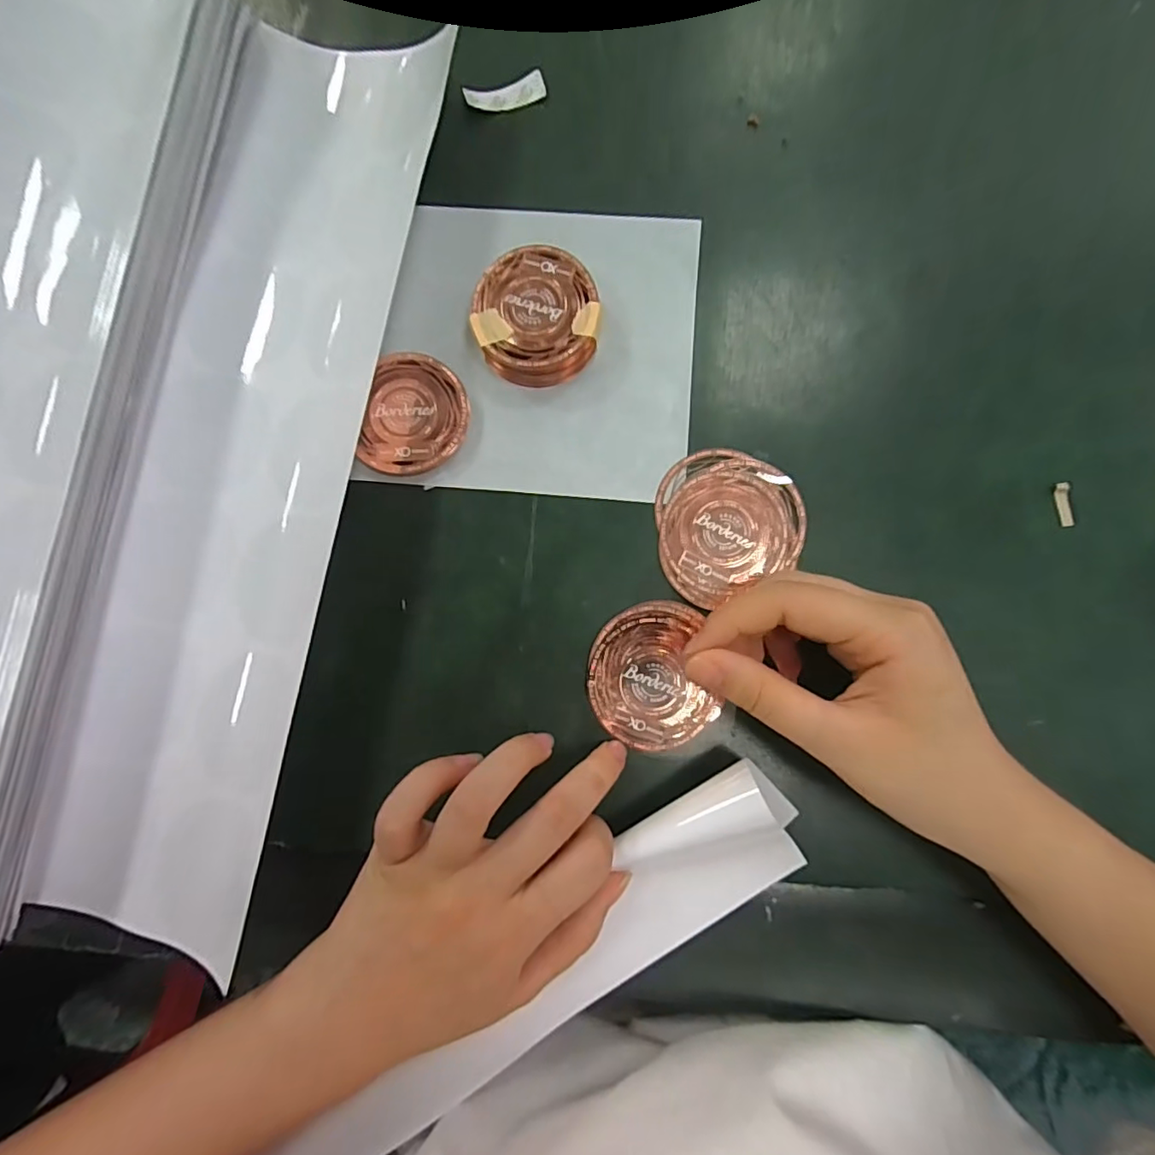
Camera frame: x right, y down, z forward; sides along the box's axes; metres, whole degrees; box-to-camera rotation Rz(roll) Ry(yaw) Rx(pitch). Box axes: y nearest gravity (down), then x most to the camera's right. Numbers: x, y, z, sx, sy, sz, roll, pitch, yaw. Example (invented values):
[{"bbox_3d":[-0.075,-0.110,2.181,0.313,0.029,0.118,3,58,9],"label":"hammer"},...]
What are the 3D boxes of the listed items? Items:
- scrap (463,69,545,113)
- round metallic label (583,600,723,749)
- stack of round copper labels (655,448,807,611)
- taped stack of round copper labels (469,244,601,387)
[{"bbox_3d":[-0.038,-0.260,0.297,0.042,0.007,0.012,-18,83,-2],"label":"scrap"},{"bbox_3d":[0.033,0.046,0.258,0.056,0.004,0.066,-15,83,-2],"label":"round metallic label"},{"bbox_3d":[0.072,-0.029,0.270,0.073,0.004,0.068,-25,84,-3],"label":"stack of round copper labels"},{"bbox_3d":[-0.020,-0.126,0.272,0.059,0.021,0.064,-19,83,-2],"label":"taped stack of round copper labels"}]

